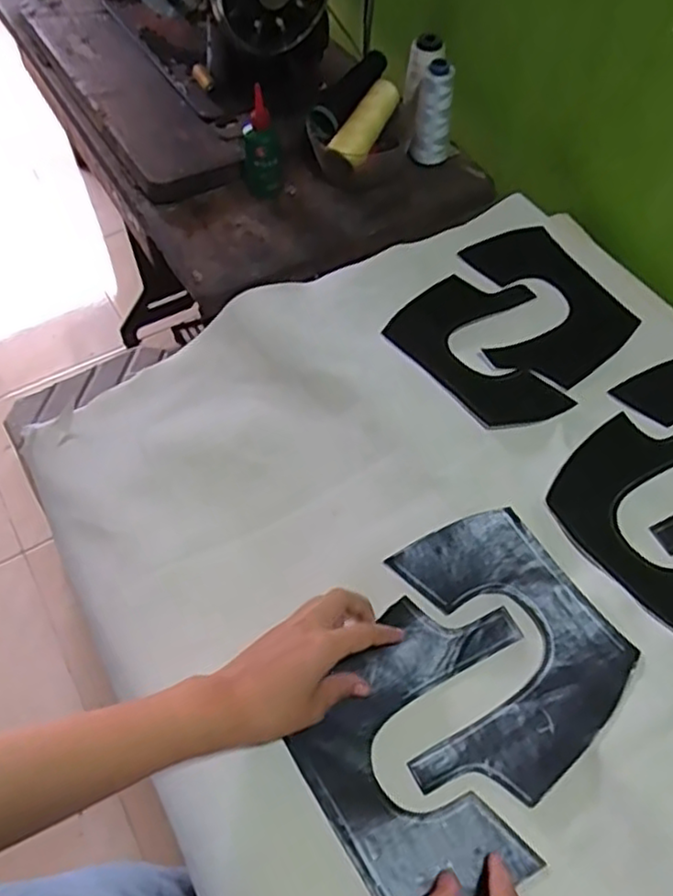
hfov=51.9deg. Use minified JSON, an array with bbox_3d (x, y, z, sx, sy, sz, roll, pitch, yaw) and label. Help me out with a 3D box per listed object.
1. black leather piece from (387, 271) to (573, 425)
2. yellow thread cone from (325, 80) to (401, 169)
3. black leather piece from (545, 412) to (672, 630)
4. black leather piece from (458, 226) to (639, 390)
[{"bbox_3d":[0.150,-0.097,0.649,0.166,0.005,0.175,-32,64,-30],"label":"black leather piece"},{"bbox_3d":[0.037,-0.374,0.792,0.037,0.035,0.105,32,84,20],"label":"yellow thread cone"},{"bbox_3d":[0.271,0.055,0.554,0.170,0.010,0.176,-30,65,-26],"label":"black leather piece"},{"bbox_3d":[0.193,-0.142,0.685,0.163,0.012,0.182,-28,66,-19],"label":"black leather piece"}]

